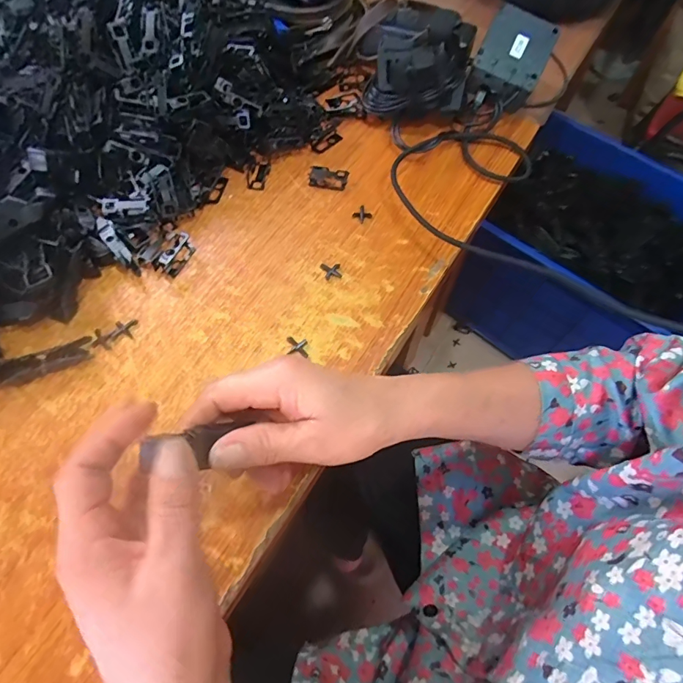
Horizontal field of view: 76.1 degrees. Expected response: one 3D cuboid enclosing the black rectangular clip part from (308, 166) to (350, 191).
[{"bbox_3d":[-0.013,-0.167,0.445,0.038,0.012,0.019,12,61,5],"label":"black rectangular clip part"}]

